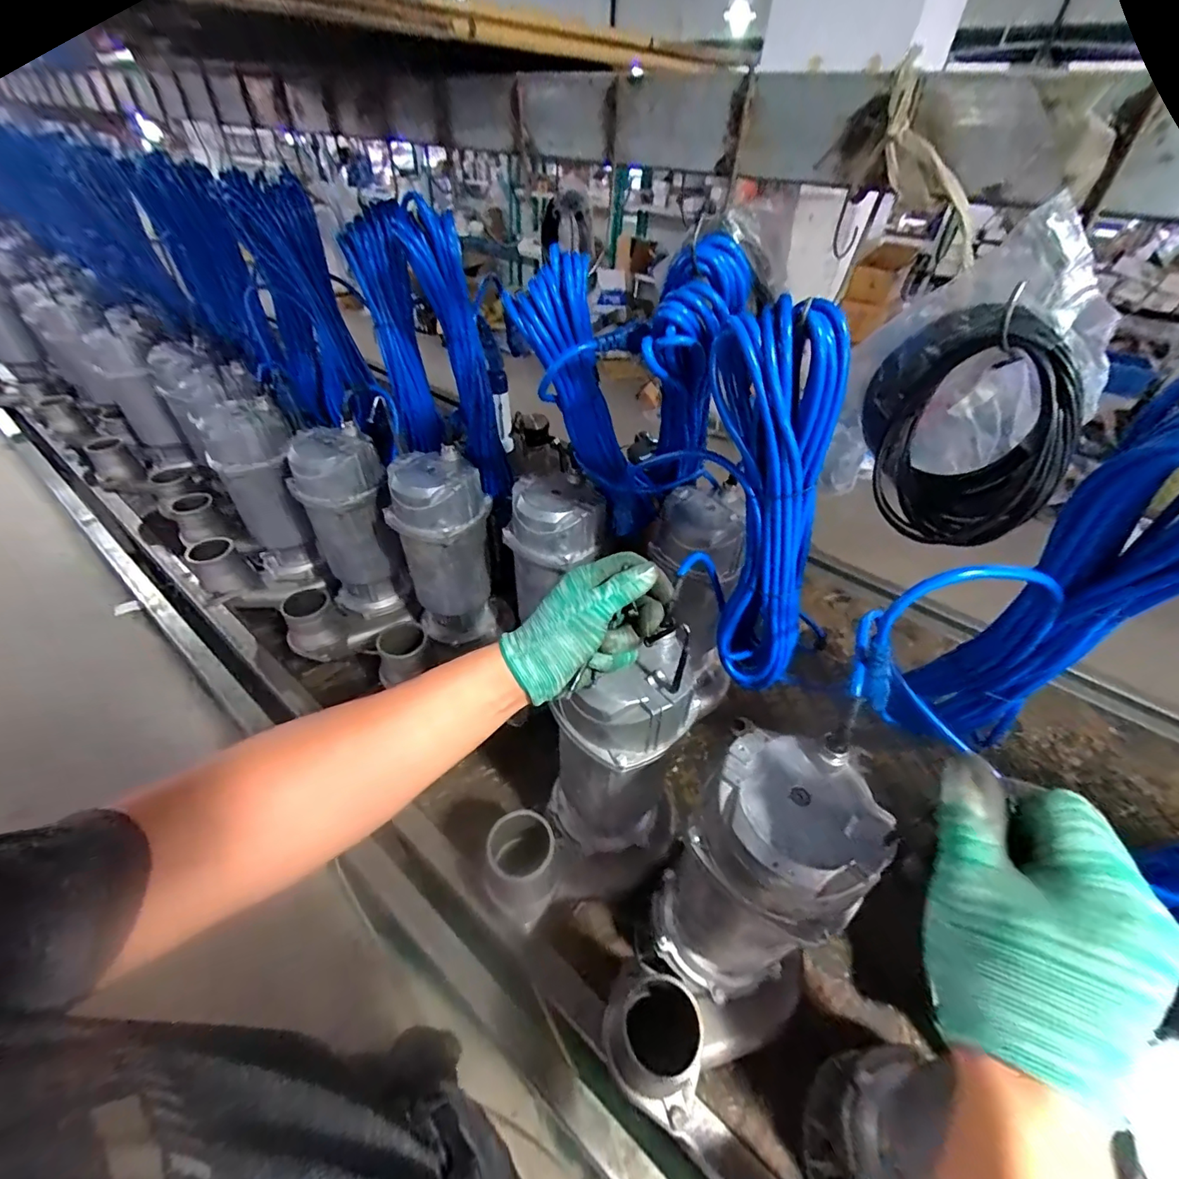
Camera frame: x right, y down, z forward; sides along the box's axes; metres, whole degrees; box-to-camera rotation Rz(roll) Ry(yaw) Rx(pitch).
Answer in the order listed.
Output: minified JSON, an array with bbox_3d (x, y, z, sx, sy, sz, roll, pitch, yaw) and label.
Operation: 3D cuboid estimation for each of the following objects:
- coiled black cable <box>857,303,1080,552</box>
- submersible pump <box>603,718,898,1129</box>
[{"bbox_3d":[0.241,-0.105,0.329,0.048,0.133,0.131,-26,50,-28],"label":"coiled black cable"},{"bbox_3d":[0.118,0.303,0.420,0.157,0.320,0.211,34,50,29],"label":"submersible pump"}]

